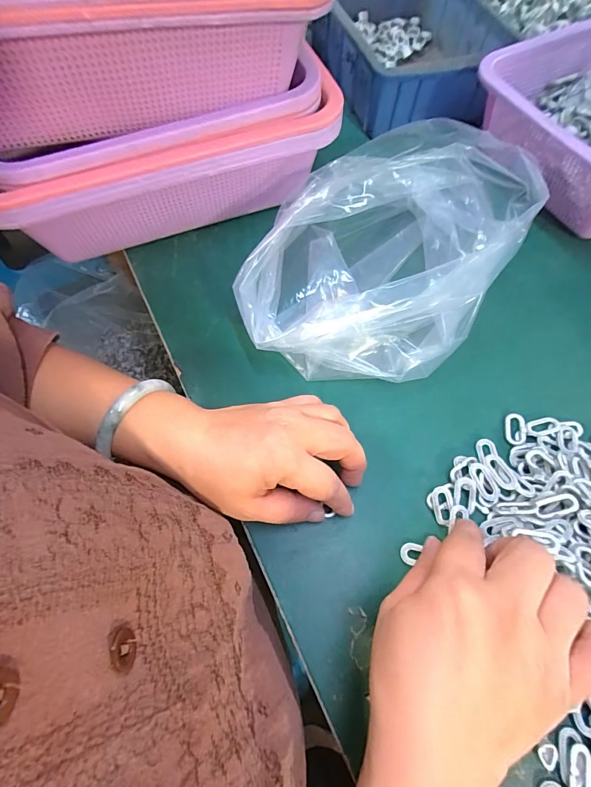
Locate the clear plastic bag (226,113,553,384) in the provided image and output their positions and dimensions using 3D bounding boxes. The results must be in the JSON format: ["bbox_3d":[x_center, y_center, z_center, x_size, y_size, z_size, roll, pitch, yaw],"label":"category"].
[{"bbox_3d":[0.071,-0.114,0.303,0.170,0.100,0.224,31,69,13],"label":"clear plastic bag"}]

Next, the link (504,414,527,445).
[{"bbox_3d":[0.170,0.027,0.291,0.014,0.004,0.026,7,66,3],"label":"link"}]

